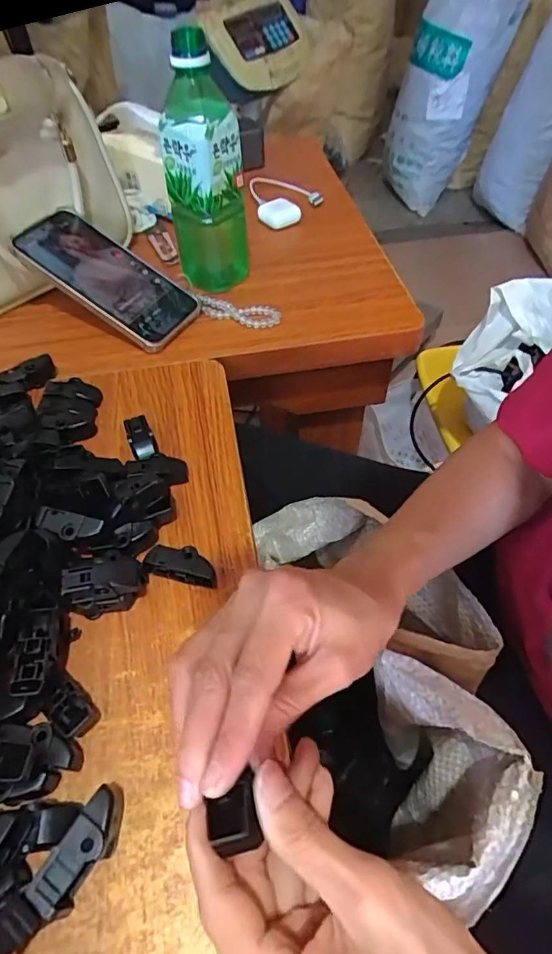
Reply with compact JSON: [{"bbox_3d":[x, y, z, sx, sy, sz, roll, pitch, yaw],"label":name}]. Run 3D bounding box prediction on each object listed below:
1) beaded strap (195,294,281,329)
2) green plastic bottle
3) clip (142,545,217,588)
[{"bbox_3d":[-0.039,-0.165,0.499,0.086,0.012,0.031,10,53,9],"label":"beaded strap"},{"bbox_3d":[-0.068,-0.284,0.475,0.069,0.209,0.079,-6,52,-3],"label":"green plastic bottle"},{"bbox_3d":[-0.061,0.058,0.322,0.045,0.018,0.021,5,53,5],"label":"clip"}]

